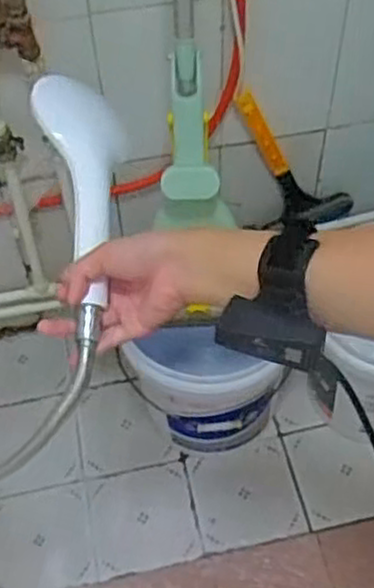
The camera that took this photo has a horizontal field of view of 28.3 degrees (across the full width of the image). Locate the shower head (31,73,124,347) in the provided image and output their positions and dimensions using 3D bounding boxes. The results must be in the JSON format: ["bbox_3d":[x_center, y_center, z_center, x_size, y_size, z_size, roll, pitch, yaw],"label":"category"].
[{"bbox_3d":[-0.087,-0.079,0.641,0.070,0.052,0.255,-7,70,-2],"label":"shower head"}]

